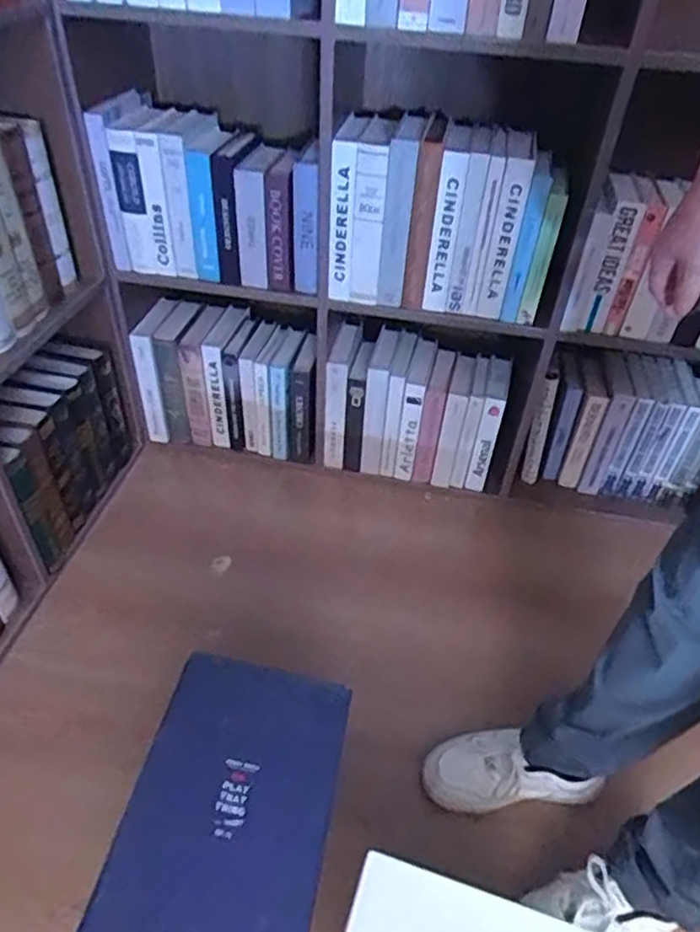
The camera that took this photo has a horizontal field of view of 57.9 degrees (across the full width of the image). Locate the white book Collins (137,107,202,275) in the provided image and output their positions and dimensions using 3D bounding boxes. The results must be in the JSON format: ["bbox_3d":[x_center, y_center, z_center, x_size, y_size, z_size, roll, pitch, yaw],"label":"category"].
[{"bbox_3d":[-0.335,-0.478,1.100,0.086,0.239,0.168,5,42,1],"label":"white book Collins"}]

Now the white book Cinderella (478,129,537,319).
[{"bbox_3d":[0.256,-0.391,1.041,0.040,0.256,0.126,11,42,8],"label":"white book Cinderella"}]

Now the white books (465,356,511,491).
[{"bbox_3d":[0.285,-0.084,1.308,0.039,0.235,0.144,13,42,10],"label":"white books"}]

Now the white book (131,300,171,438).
[{"bbox_3d":[-0.405,-0.199,1.354,0.042,0.271,0.153,9,42,5],"label":"white book"}]

